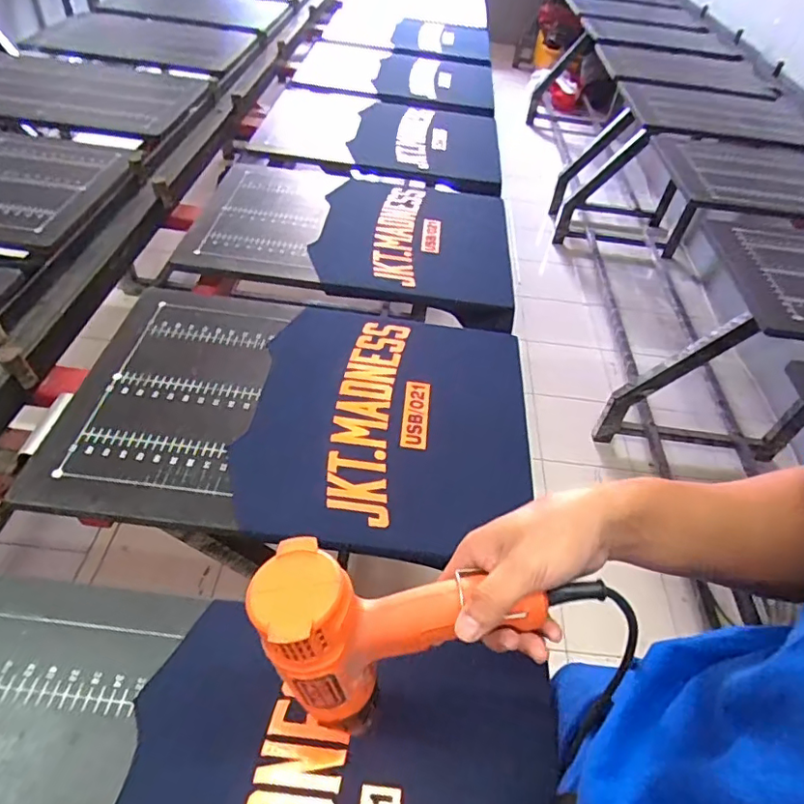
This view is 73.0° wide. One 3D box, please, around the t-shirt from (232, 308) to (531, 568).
[{"bbox_3d":[-0.010,0.015,0.738,0.365,0.012,0.397,7,47,-1],"label":"t-shirt"}]

